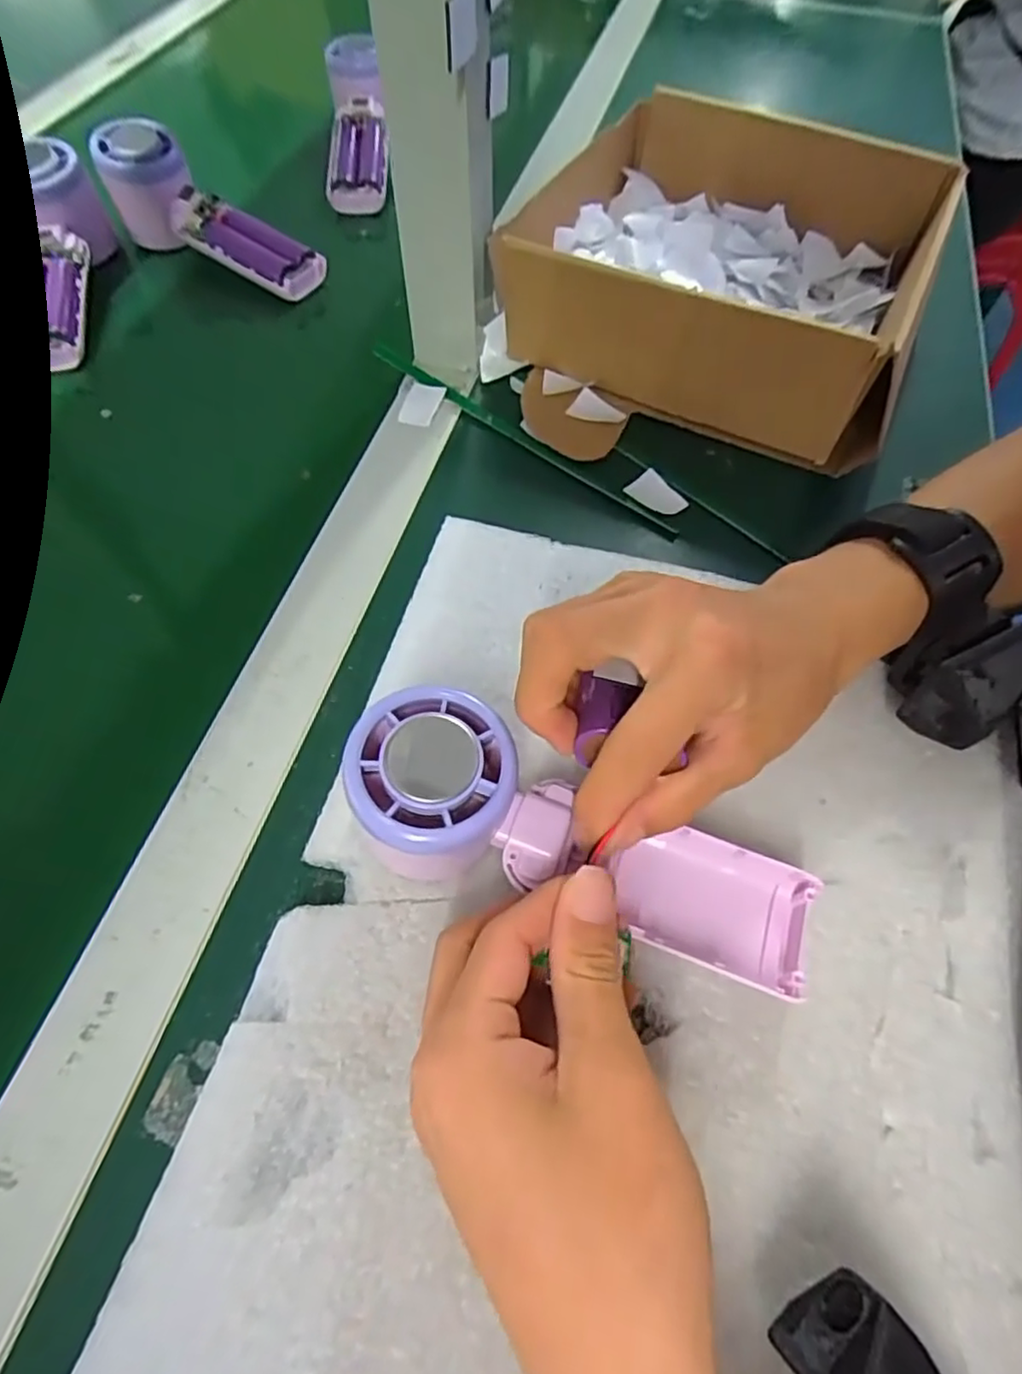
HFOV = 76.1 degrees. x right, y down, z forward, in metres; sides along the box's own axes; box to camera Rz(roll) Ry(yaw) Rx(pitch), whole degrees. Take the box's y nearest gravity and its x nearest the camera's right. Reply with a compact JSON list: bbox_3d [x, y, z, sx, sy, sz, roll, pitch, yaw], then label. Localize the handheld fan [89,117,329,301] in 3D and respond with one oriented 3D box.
[{"bbox_3d":[-0.200,-0.312,0.441,0.164,0.051,0.046,32,65,2],"label":"handheld fan"}]

